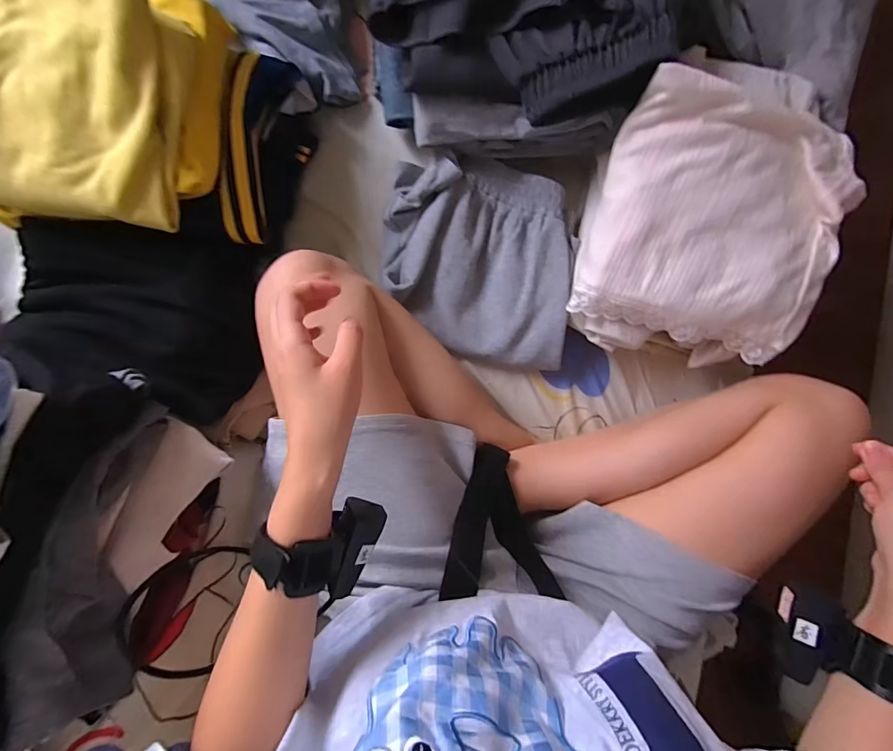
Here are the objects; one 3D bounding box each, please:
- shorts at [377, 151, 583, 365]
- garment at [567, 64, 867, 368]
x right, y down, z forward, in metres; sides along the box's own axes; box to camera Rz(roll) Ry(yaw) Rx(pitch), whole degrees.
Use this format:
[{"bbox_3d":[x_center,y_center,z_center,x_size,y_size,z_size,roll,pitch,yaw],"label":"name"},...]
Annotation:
[{"bbox_3d":[0.037,-0.134,0.497,0.219,0.050,0.220,8,85,-4],"label":"shorts"},{"bbox_3d":[0.279,-0.154,0.461,0.255,0.095,0.270,8,103,-1],"label":"garment"}]

